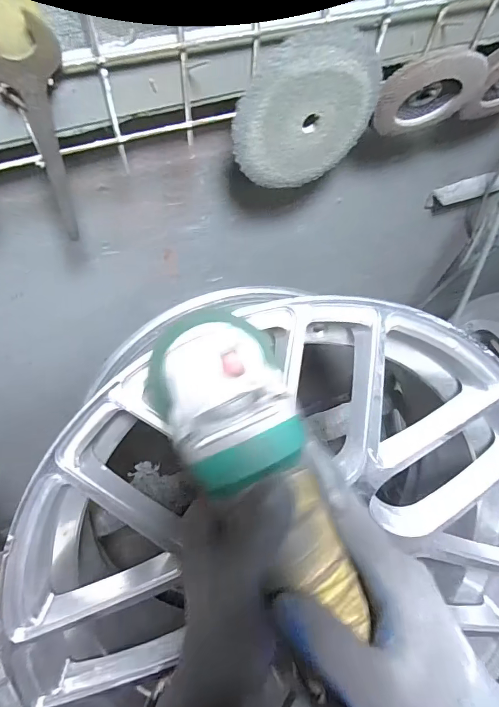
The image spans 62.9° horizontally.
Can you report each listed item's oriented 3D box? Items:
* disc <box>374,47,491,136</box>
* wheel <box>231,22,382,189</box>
[{"bbox_3d":[0.158,-0.228,0.359,0.091,0.090,0.012,-18,81,29],"label":"disc"},{"bbox_3d":[0.048,-0.195,0.336,0.126,0.121,0.009,-16,65,-12],"label":"wheel"}]

